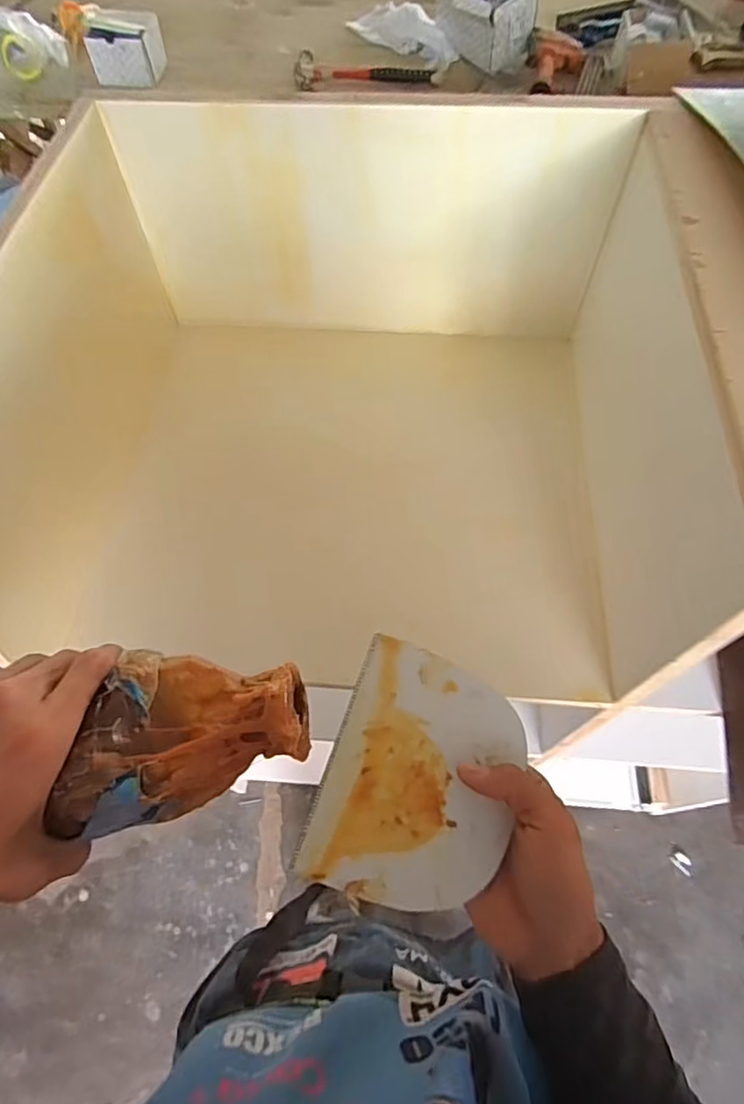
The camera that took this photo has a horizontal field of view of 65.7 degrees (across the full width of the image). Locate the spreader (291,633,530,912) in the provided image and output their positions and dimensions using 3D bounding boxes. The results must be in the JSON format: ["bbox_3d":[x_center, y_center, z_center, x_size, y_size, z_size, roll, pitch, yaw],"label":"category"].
[{"bbox_3d":[0.032,0.141,0.358,0.116,0.005,0.145,22,75,-3],"label":"spreader"}]

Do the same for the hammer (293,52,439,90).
[{"bbox_3d":[-0.015,-1.066,1.279,0.322,0.046,0.089,-3,62,0],"label":"hammer"}]

